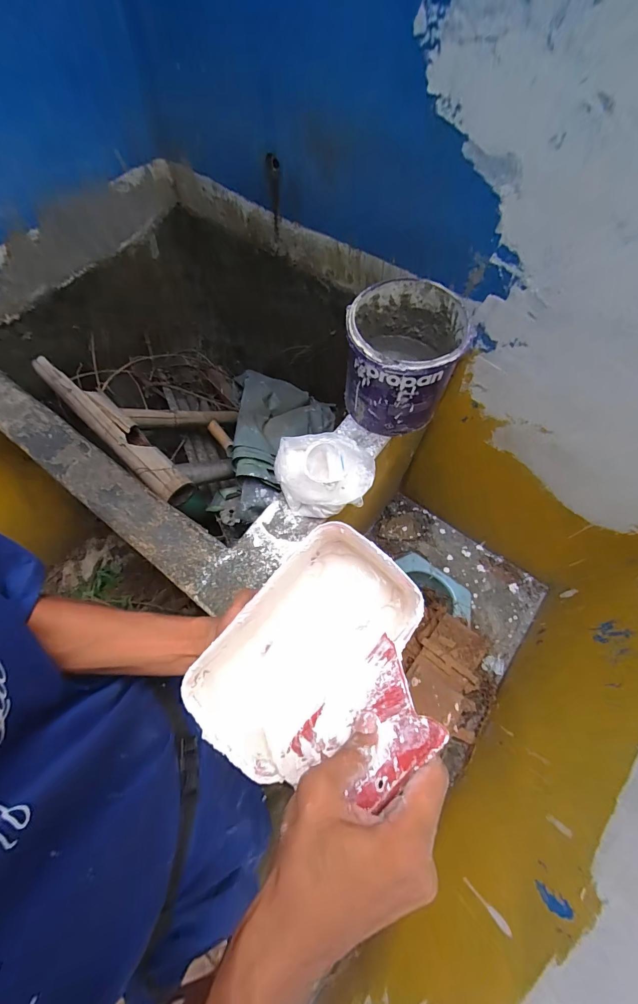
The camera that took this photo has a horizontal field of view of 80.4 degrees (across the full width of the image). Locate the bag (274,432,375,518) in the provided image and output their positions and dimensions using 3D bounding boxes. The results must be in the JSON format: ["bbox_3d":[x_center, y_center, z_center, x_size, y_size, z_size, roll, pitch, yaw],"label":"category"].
[{"bbox_3d":[0.009,-0.056,0.626,0.154,0.082,0.137,-13,68,-7],"label":"bag"}]

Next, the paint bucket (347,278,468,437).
[{"bbox_3d":[0.136,-0.238,0.647,0.178,0.180,0.184,0,67,-1],"label":"paint bucket"}]

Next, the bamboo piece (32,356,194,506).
[{"bbox_3d":[-0.466,-0.169,0.850,0.488,0.064,0.078,42,72,15],"label":"bamboo piece"}]

